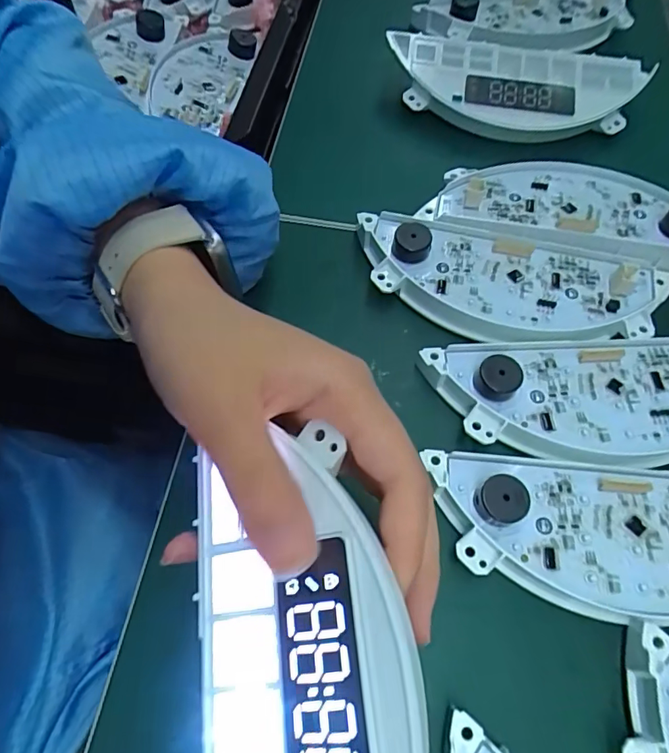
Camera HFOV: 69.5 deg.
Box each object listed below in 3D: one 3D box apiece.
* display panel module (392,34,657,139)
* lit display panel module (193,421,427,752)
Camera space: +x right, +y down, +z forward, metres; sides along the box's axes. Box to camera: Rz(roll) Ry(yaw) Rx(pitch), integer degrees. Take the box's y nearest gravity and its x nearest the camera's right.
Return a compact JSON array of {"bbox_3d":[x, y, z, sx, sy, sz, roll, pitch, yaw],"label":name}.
[{"bbox_3d":[0.124,-0.204,0.338,0.172,0.024,0.066,13,65,4],"label":"display panel module"},{"bbox_3d":[-0.009,0.092,0.130,0.064,0.012,0.155,-18,64,21],"label":"lit display panel module"}]

